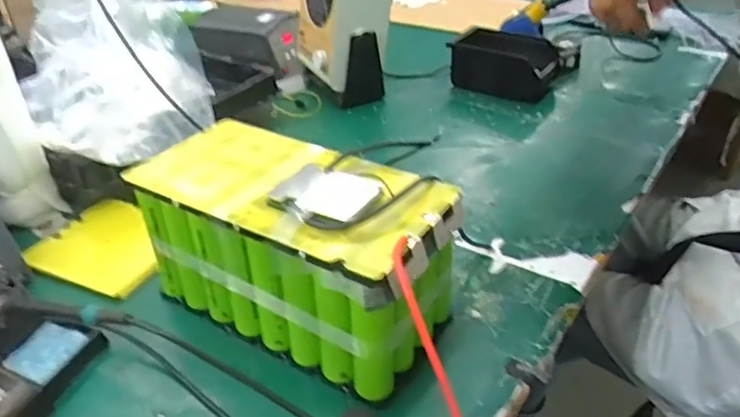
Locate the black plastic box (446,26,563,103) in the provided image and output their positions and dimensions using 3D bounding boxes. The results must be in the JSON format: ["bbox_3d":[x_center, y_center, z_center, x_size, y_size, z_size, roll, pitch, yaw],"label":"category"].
[{"bbox_3d":[0.239,-0.257,1.056,0.173,0.072,0.120,19,41,25],"label":"black plastic box"}]

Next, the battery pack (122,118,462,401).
[{"bbox_3d":[-0.069,0.027,0.559,0.293,0.150,0.141,20,41,27],"label":"battery pack"}]

